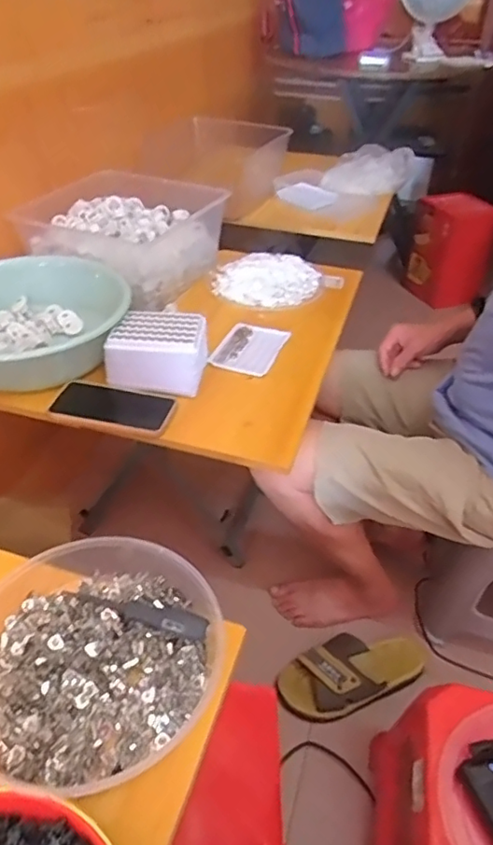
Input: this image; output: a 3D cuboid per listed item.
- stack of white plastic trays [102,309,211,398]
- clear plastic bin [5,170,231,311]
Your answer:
[{"bbox_3d":[-0.126,-0.102,0.834,0.137,0.083,0.095,8,41,6],"label":"stack of white plastic trays"},{"bbox_3d":[-0.224,-0.369,1.082,0.297,0.135,0.322,20,44,20],"label":"clear plastic bin"}]

